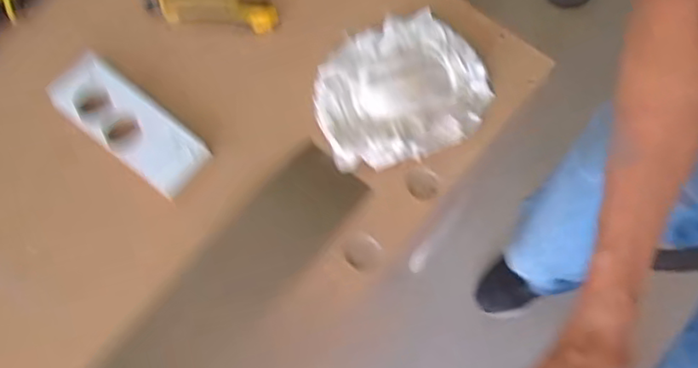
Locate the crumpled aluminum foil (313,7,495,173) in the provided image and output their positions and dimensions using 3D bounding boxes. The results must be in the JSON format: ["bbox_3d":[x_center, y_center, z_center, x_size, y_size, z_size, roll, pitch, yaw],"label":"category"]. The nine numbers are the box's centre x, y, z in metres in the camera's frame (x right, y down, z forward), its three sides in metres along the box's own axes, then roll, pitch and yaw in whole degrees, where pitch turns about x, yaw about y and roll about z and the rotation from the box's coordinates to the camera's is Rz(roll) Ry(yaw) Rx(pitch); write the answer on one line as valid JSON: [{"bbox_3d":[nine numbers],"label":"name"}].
[{"bbox_3d":[0.054,-0.103,0.679,0.190,0.036,0.162,-26,73,-10],"label":"crumpled aluminum foil"}]

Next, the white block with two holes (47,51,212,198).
[{"bbox_3d":[-0.239,-0.067,0.668,0.186,0.019,0.071,37,74,11],"label":"white block with two holes"}]

